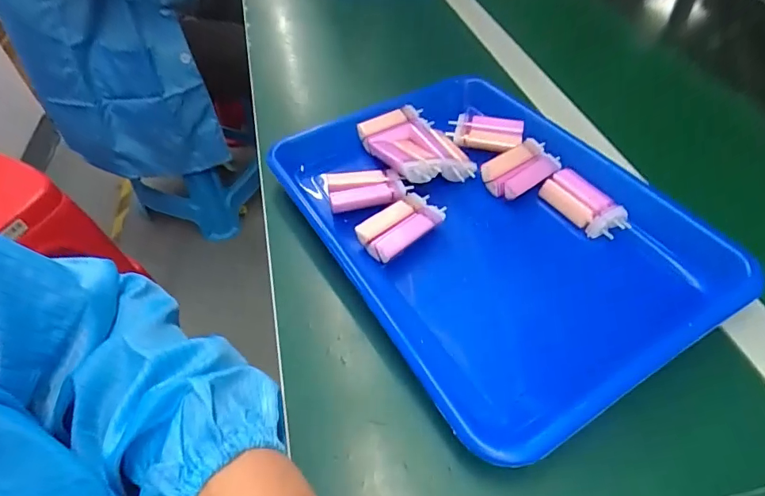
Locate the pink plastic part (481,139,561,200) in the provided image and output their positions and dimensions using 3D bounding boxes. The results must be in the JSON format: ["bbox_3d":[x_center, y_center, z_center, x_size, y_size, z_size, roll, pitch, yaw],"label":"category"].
[{"bbox_3d":[0.121,-0.069,0.409,0.065,0.022,0.040,-33,55,-24],"label":"pink plastic part"}]

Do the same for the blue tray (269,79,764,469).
[{"bbox_3d":[0.078,-0.031,0.381,0.248,0.037,0.343,-24,52,-18],"label":"blue tray"}]

